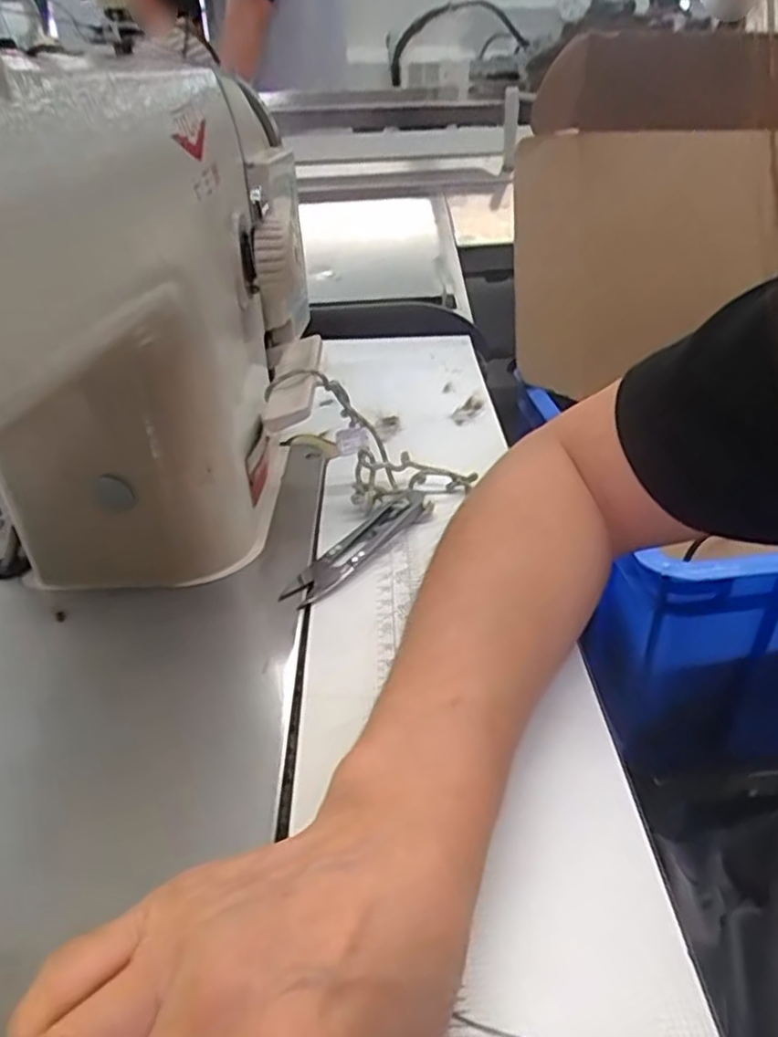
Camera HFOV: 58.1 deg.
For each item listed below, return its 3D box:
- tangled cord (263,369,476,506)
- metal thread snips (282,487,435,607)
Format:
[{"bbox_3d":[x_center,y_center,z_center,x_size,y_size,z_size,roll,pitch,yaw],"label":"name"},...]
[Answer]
[{"bbox_3d":[-0.012,-0.042,0.397,0.125,0.045,0.047,38,29,-18],"label":"tangled cord"},{"bbox_3d":[-0.014,0.013,0.365,0.022,0.011,0.103,23,40,32],"label":"metal thread snips"}]

